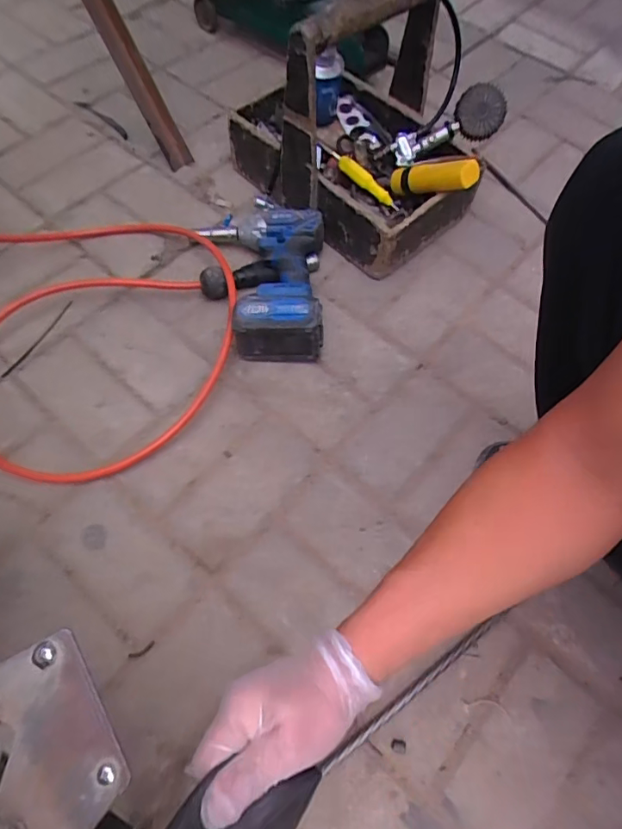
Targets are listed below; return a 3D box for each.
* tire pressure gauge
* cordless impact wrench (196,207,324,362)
[{"bbox_3d":[0.203,-0.427,0.745,0.164,0.064,0.062,-22,64,6],"label":"tire pressure gauge"},{"bbox_3d":[-0.071,-0.188,0.704,0.172,0.082,0.224,0,62,-1],"label":"cordless impact wrench"}]

